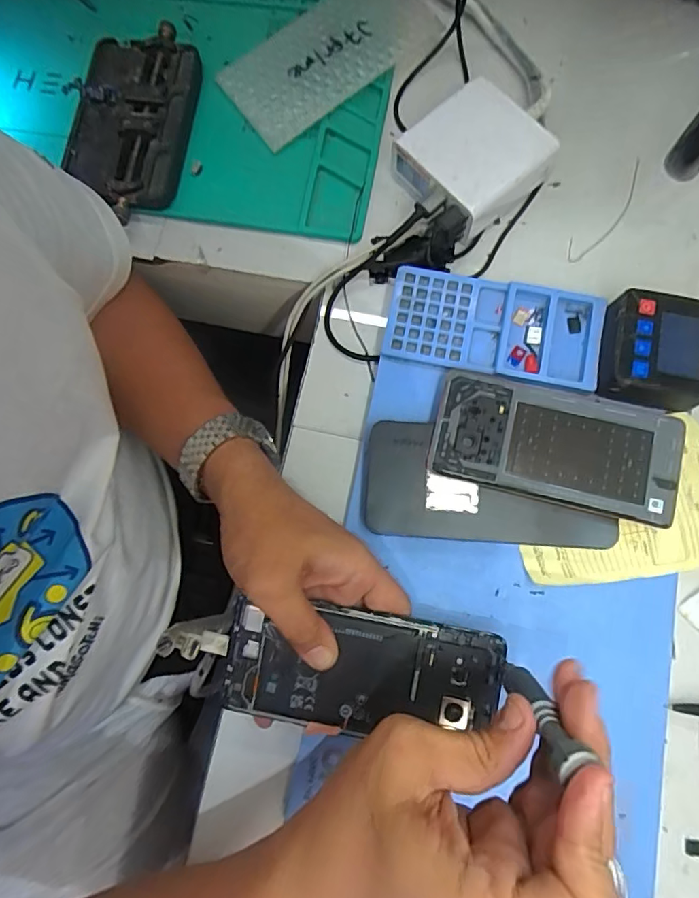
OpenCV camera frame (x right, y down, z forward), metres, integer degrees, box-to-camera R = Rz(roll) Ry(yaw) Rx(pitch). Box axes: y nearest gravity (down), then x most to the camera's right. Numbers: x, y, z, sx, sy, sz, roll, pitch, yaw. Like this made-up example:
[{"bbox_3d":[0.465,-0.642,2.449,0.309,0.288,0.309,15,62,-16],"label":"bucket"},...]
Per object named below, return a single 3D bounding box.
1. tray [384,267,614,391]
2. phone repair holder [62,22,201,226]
[{"bbox_3d":[0.102,-0.085,0.368,0.146,0.026,0.069,11,78,4],"label":"tray"},{"bbox_3d":[-0.178,-0.268,0.415,0.094,0.021,0.164,5,78,3],"label":"phone repair holder"}]

